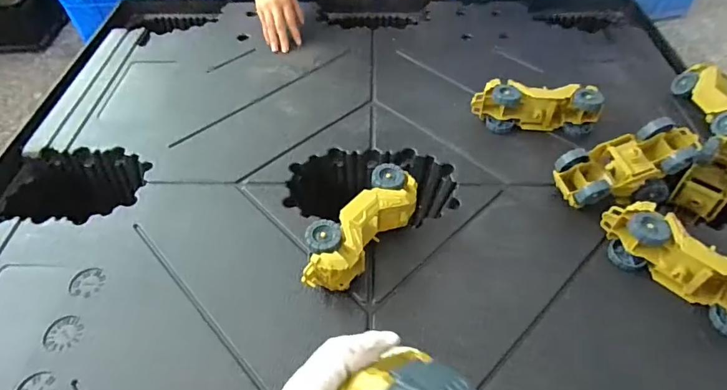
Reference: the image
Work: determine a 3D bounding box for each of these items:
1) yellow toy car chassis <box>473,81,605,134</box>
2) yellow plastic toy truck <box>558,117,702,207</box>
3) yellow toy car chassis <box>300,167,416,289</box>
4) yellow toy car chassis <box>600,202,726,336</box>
[{"bbox_3d":[0.256,-0.131,0.657,0.179,0.062,0.058,3,51,5],"label":"yellow toy car chassis"},{"bbox_3d":[0.332,-0.035,0.559,0.173,0.078,0.065,-11,51,-7],"label":"yellow plastic toy truck"},{"bbox_3d":[-0.003,0.042,0.516,0.060,0.062,0.170,34,59,26],"label":"yellow toy car chassis"},{"bbox_3d":[0.346,0.074,0.479,0.053,0.057,0.175,-36,58,-24],"label":"yellow toy car chassis"}]

